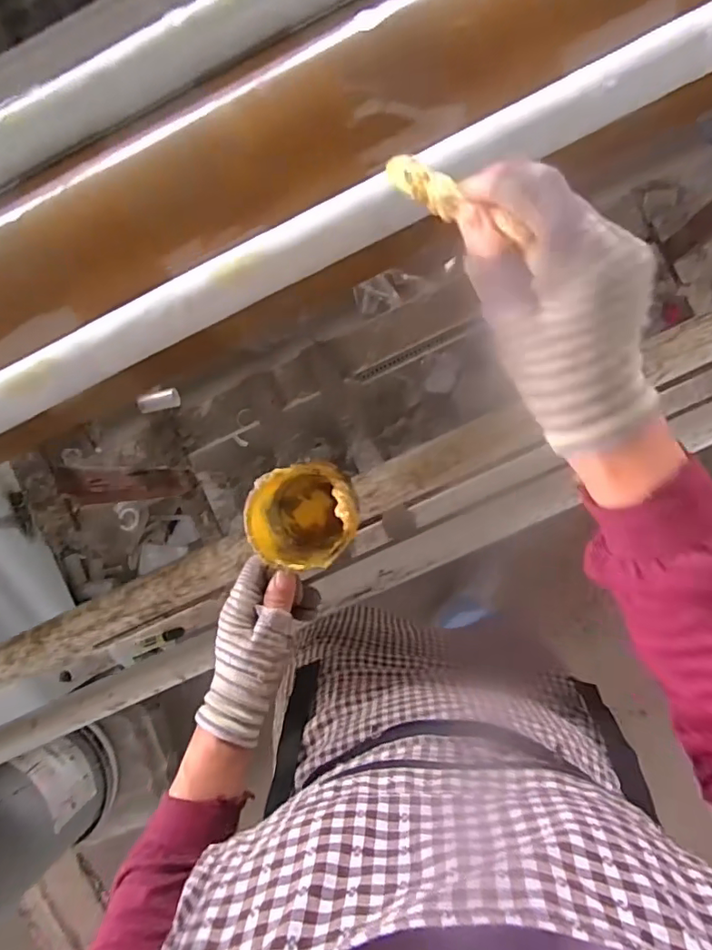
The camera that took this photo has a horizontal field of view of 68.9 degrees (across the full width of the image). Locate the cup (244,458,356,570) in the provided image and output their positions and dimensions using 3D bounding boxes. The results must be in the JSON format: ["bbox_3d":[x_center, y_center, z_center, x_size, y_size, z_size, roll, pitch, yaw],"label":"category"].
[{"bbox_3d":[-0.040,0.033,0.441,0.080,0.092,0.079,0,90,5],"label":"cup"}]

